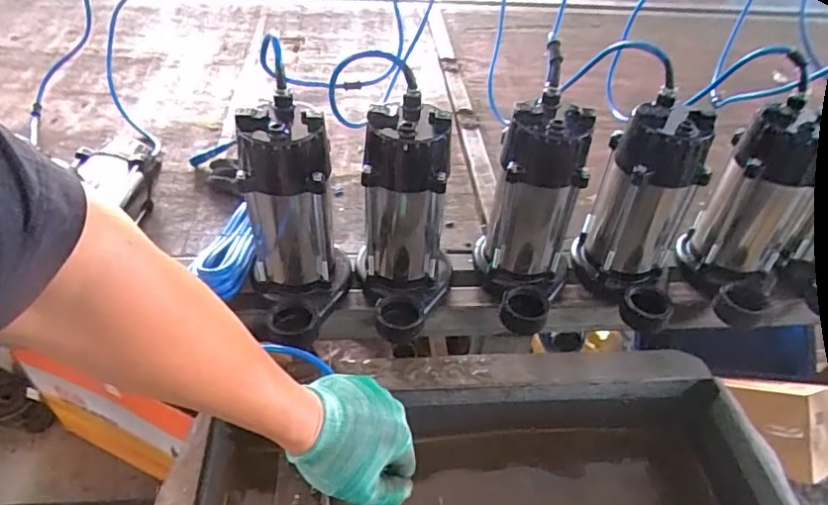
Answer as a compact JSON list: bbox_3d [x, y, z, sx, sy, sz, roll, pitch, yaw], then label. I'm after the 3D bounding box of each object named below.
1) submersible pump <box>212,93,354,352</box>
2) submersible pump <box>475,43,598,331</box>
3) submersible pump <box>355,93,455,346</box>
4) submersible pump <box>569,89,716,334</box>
[{"bbox_3d":[-0.135,-0.029,0.623,0.110,0.252,0.175,0,42,-4],"label":"submersible pump"},{"bbox_3d":[0.138,-0.047,0.638,0.091,0.234,0.149,0,42,-4],"label":"submersible pump"},{"bbox_3d":[-0.011,-0.032,0.624,0.111,0.238,0.150,4,42,0],"label":"submersible pump"},{"bbox_3d":[0.272,-0.041,0.652,0.106,0.228,0.142,0,42,-4],"label":"submersible pump"}]

